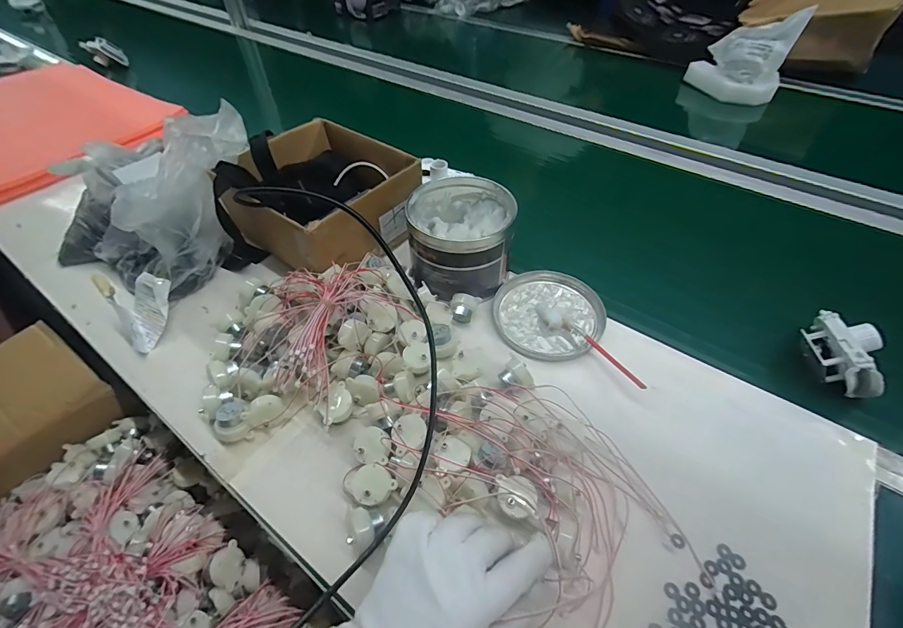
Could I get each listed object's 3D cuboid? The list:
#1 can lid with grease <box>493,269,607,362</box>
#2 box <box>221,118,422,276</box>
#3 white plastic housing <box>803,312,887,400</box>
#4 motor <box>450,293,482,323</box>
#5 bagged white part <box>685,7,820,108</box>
[{"bbox_3d":[0.117,-0.005,0.493,0.126,0.016,0.132,-1,51,1],"label":"can lid with grease"},{"bbox_3d":[-0.171,-0.151,0.553,0.217,0.110,0.207,33,59,25],"label":"box"},{"bbox_3d":[0.392,0.037,0.409,0.054,0.049,0.079,12,52,11],"label":"white plastic housing"},{"bbox_3d":[0.016,-0.005,0.483,0.033,0.025,0.030,9,52,9],"label":"motor"},{"bbox_3d":[0.606,-0.538,0.847,0.174,0.139,0.124,26,54,21],"label":"bagged white part"}]

